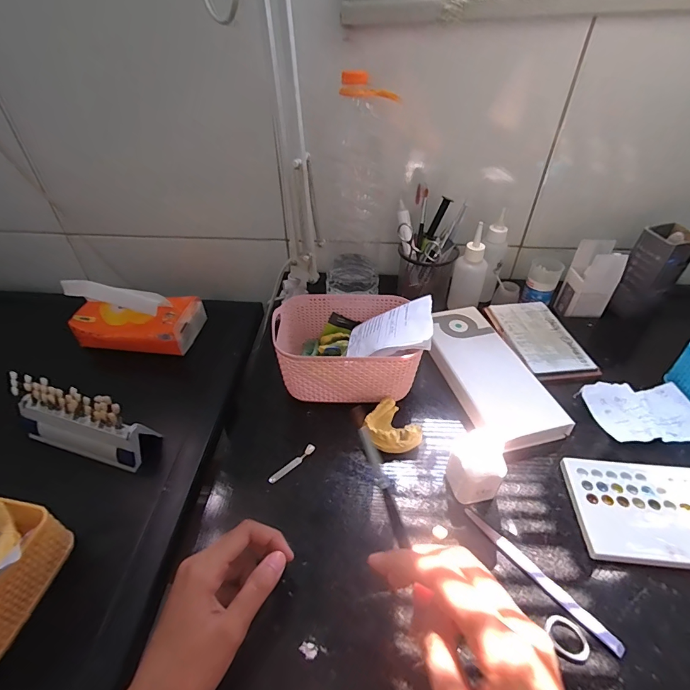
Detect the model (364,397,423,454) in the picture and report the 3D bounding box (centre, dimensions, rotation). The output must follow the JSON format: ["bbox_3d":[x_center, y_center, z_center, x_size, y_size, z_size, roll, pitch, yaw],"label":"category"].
[{"bbox_3d":[0.045,0.085,0.421,0.051,0.023,0.062,-16,44,-17],"label":"model"}]

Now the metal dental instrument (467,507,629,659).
[{"bbox_3d":[0.159,0.189,0.326,0.011,0.004,0.136,-28,49,-28],"label":"metal dental instrument"}]

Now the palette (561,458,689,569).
[{"bbox_3d":[0.289,0.153,0.360,0.153,0.012,0.095,4,42,4],"label":"palette"}]

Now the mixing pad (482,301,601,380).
[{"bbox_3d":[0.261,-0.009,0.537,0.088,0.010,0.152,-4,42,-5],"label":"mixing pad"}]

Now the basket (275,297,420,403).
[{"bbox_3d":[0.000,0.003,0.486,0.153,0.076,0.128,-2,42,-3],"label":"basket"}]

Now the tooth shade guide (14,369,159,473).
[{"bbox_3d":[-0.329,0.089,0.486,0.188,0.079,0.053,13,43,15],"label":"tooth shade guide"}]

